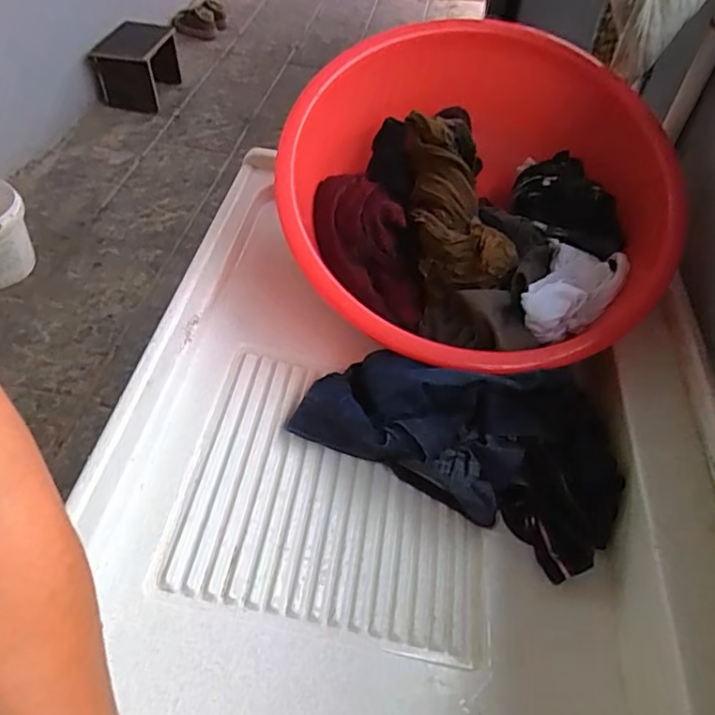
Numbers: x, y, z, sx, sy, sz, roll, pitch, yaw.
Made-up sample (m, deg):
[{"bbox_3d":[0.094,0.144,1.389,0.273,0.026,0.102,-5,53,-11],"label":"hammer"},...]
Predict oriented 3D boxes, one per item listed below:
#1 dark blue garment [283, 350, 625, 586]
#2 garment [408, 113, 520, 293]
[{"bbox_3d":[0.102,0.083,0.561,0.305,0.114,0.140,22,49,-3],"label":"dark blue garment"},{"bbox_3d":[0.101,-0.166,0.638,0.102,0.048,0.196,-17,84,-18],"label":"garment"}]

